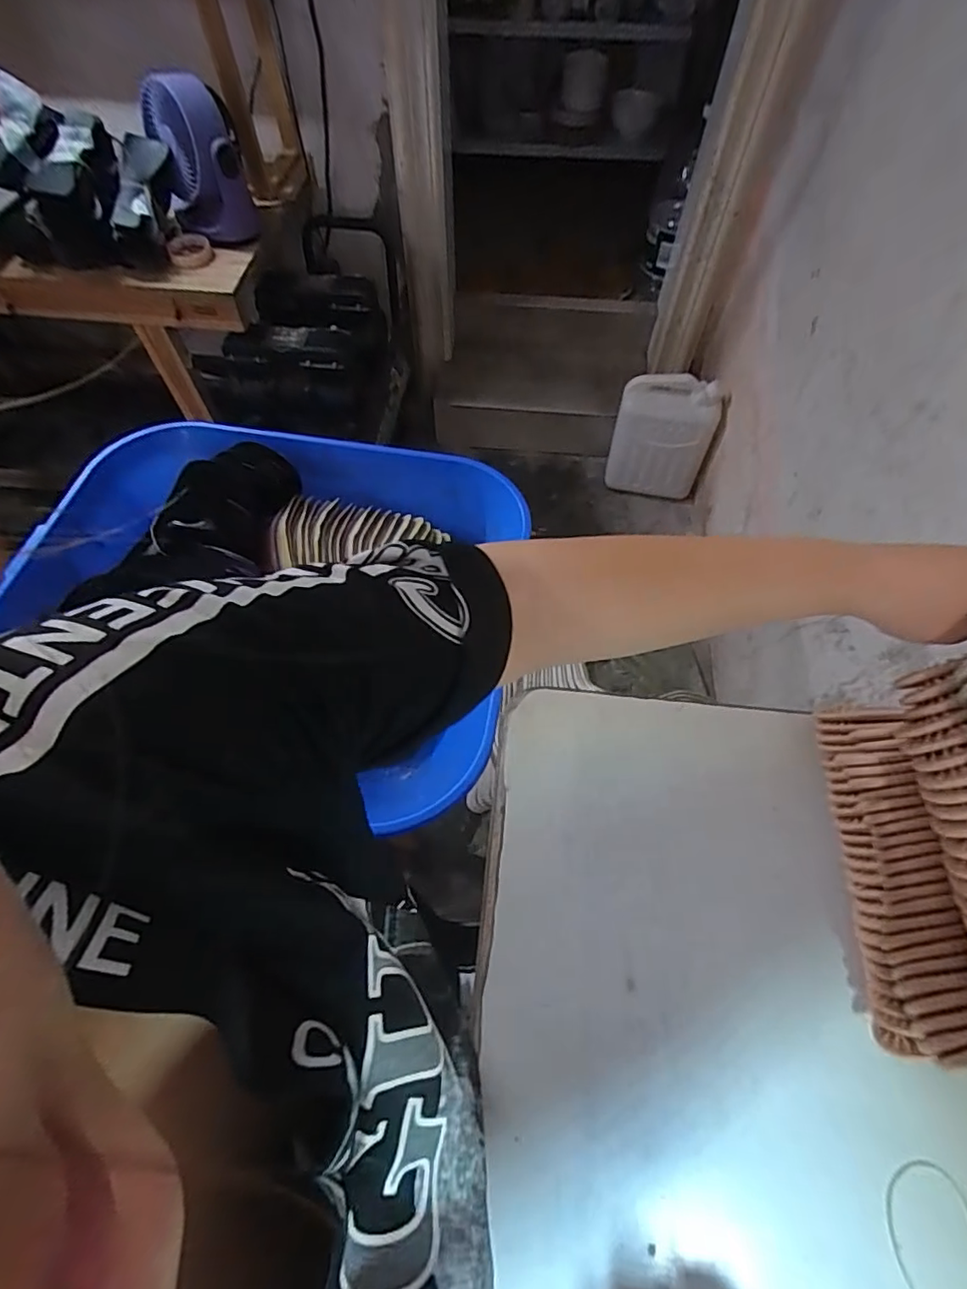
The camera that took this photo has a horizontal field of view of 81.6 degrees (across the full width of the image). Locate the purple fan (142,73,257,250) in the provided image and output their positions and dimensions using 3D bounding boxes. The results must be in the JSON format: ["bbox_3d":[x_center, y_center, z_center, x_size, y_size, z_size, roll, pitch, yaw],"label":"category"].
[{"bbox_3d":[-0.536,-0.914,1.072,0.152,0.241,0.149,-15,61,-9],"label":"purple fan"}]

